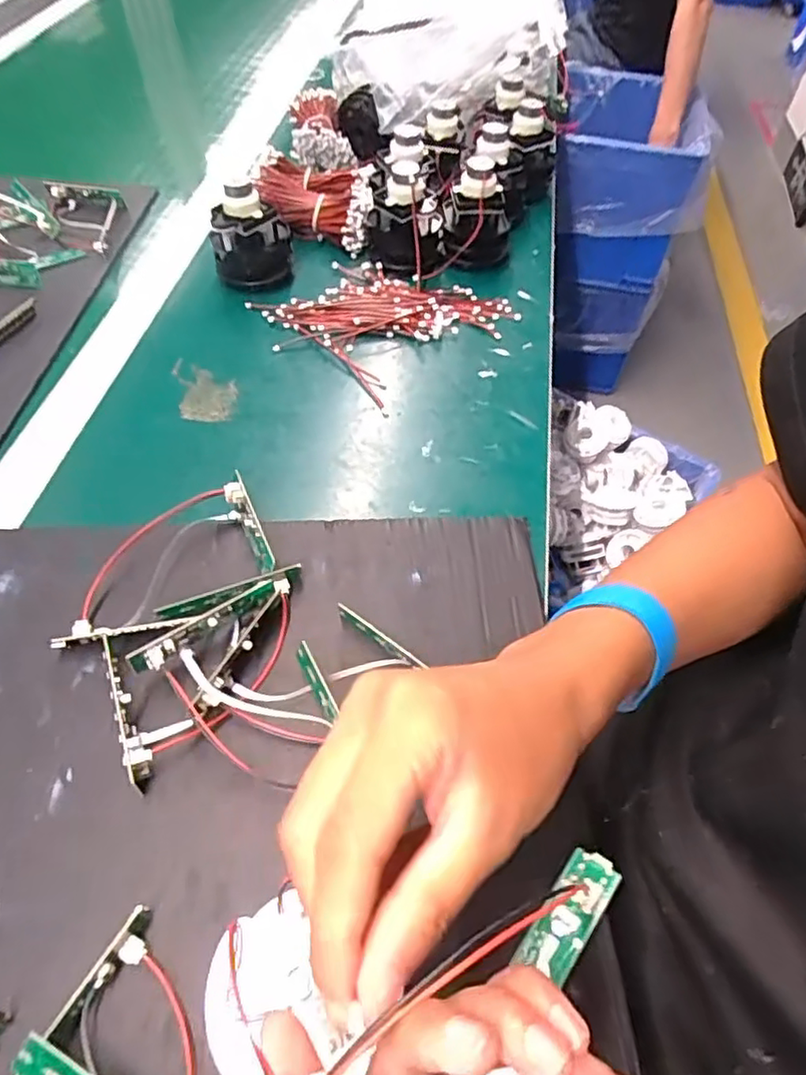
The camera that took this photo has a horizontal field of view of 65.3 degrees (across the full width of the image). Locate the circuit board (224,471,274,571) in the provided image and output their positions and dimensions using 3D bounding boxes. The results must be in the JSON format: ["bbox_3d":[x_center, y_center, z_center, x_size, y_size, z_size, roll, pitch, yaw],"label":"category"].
[{"bbox_3d":[-0.095,-0.005,0.392,0.013,0.024,0.077,-19,56,-16],"label":"circuit board"}]

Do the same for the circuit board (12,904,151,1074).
[{"bbox_3d":[-0.128,0.190,0.248,0.014,0.017,0.082,24,56,14],"label":"circuit board"}]

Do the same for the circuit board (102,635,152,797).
[{"bbox_3d":[-0.142,0.088,0.322,0.012,0.018,0.082,-23,58,-19],"label":"circuit board"}]

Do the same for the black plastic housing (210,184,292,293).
[{"bbox_3d":[-0.137,-0.275,0.567,0.068,0.080,0.062,-10,54,-10],"label":"black plastic housing"}]

